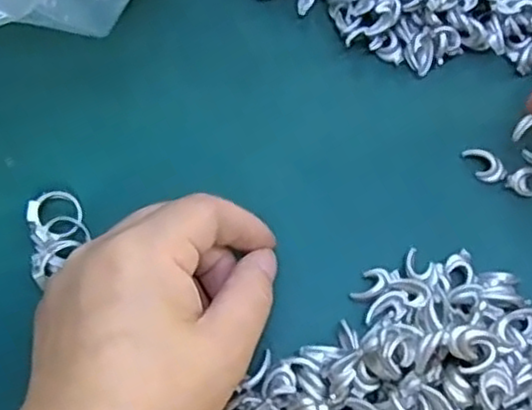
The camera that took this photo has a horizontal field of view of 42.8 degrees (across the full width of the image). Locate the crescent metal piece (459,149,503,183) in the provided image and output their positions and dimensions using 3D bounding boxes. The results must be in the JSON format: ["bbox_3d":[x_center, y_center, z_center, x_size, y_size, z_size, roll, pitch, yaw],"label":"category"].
[{"bbox_3d":[0.096,-0.019,0.298,0.012,0.004,0.018,-27,75,-7],"label":"crescent metal piece"}]

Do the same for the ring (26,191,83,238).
[{"bbox_3d":[-0.089,0.003,0.291,0.022,0.004,0.021,11,60,-21],"label":"ring"}]

